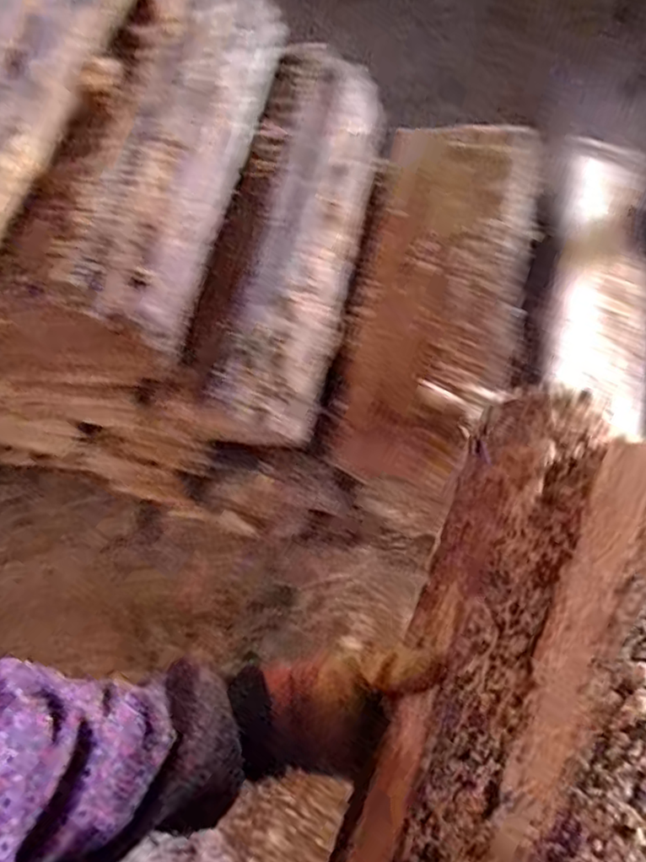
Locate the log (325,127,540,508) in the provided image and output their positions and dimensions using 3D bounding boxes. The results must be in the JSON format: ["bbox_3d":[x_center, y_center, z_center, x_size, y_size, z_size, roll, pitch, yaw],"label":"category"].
[{"bbox_3d":[0.153,-0.178,0.829,0.185,0.098,0.507,13,68,4],"label":"log"}]

